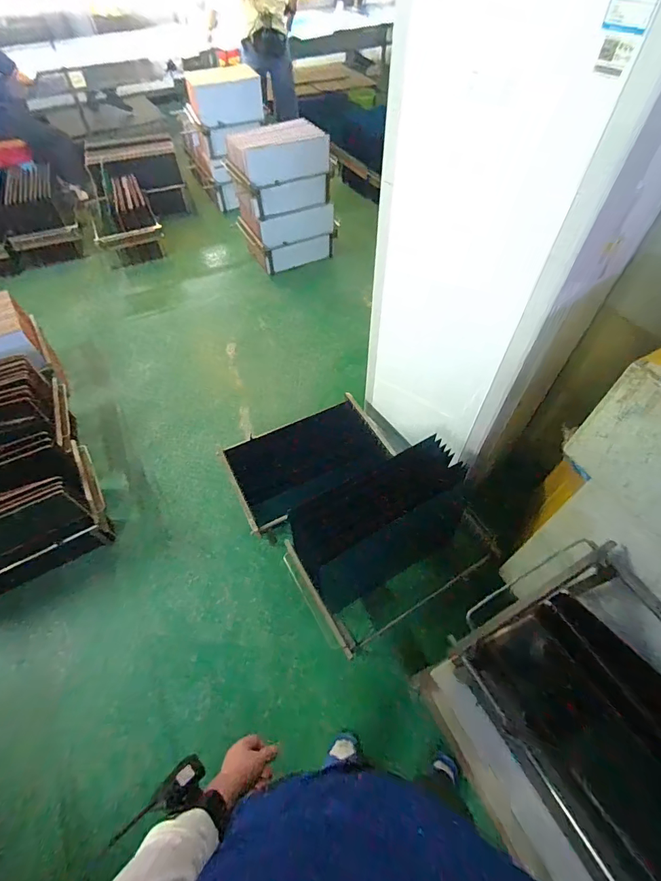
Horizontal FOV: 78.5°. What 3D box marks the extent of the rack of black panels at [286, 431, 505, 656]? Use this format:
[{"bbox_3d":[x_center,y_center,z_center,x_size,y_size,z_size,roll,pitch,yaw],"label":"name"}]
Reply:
[{"bbox_3d":[0.190,0.337,1.475,0.646,0.400,0.530,-18,57,-12],"label":"rack of black panels"}]

